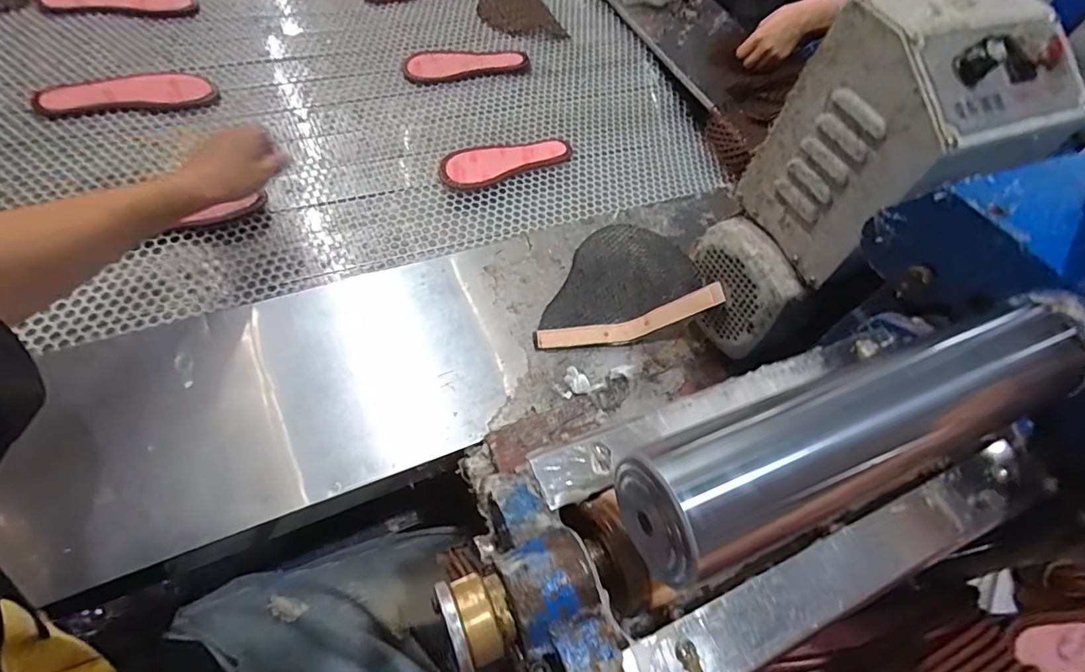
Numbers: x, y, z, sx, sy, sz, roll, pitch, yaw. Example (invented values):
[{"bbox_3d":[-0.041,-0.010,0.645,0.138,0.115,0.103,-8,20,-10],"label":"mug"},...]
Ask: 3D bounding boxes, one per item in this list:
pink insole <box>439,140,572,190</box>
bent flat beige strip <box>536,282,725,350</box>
[{"bbox_3d":[-0.054,-0.276,0.828,0.216,0.011,0.077,-18,65,-22],"label":"pink insole"},{"bbox_3d":[0.101,-0.015,0.615,0.214,0.042,0.025,-15,58,17],"label":"bent flat beige strip"}]

